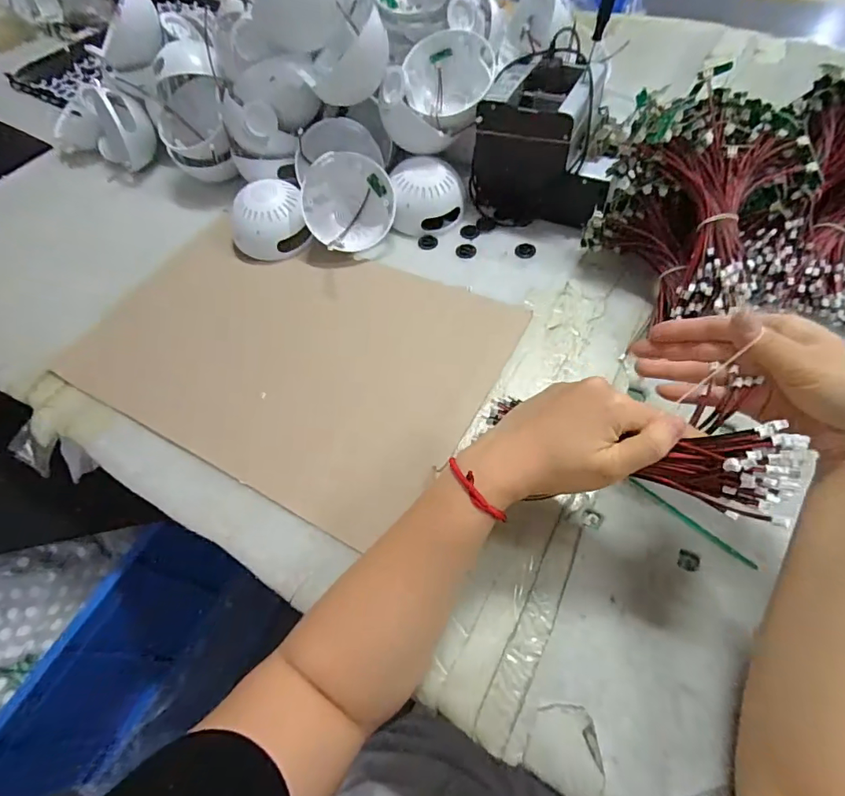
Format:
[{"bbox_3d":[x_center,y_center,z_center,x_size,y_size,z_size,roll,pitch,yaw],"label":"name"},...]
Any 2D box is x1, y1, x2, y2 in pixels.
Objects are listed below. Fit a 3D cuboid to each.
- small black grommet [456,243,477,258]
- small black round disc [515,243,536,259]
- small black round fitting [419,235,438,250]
[{"bbox_3d":[0.057,-0.191,0.609,0.026,0.004,0.027,1,60,5],"label":"small black grommet"},{"bbox_3d":[0.130,-0.187,0.599,0.024,0.004,0.027,13,62,12],"label":"small black round disc"},{"bbox_3d":[0.007,-0.206,0.622,0.024,0.006,0.023,-2,60,3],"label":"small black round fitting"}]

